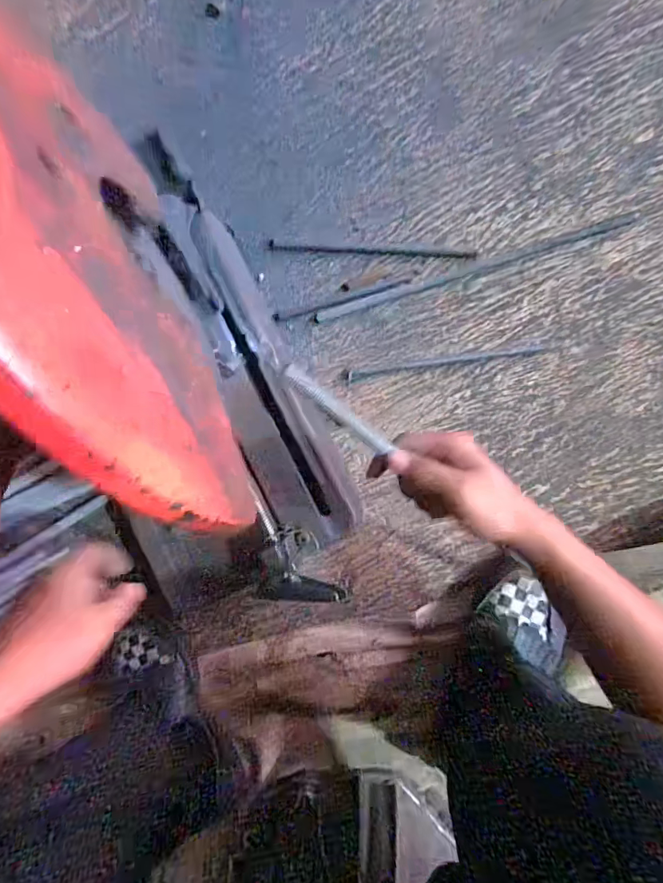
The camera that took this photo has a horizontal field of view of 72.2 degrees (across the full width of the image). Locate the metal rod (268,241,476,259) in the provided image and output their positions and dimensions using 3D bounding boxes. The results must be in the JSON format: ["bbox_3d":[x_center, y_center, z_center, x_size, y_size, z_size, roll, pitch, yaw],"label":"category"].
[{"bbox_3d":[0.049,-0.244,0.581,0.261,0.006,0.009,5,92,6],"label":"metal rod"}]

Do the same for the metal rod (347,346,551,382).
[{"bbox_3d":[0.141,-0.100,0.576,0.250,0.007,0.012,-8,91,6],"label":"metal rod"}]

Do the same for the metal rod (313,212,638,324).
[{"bbox_3d":[0.169,-0.214,0.567,0.396,0.008,0.014,-16,90,6],"label":"metal rod"}]

